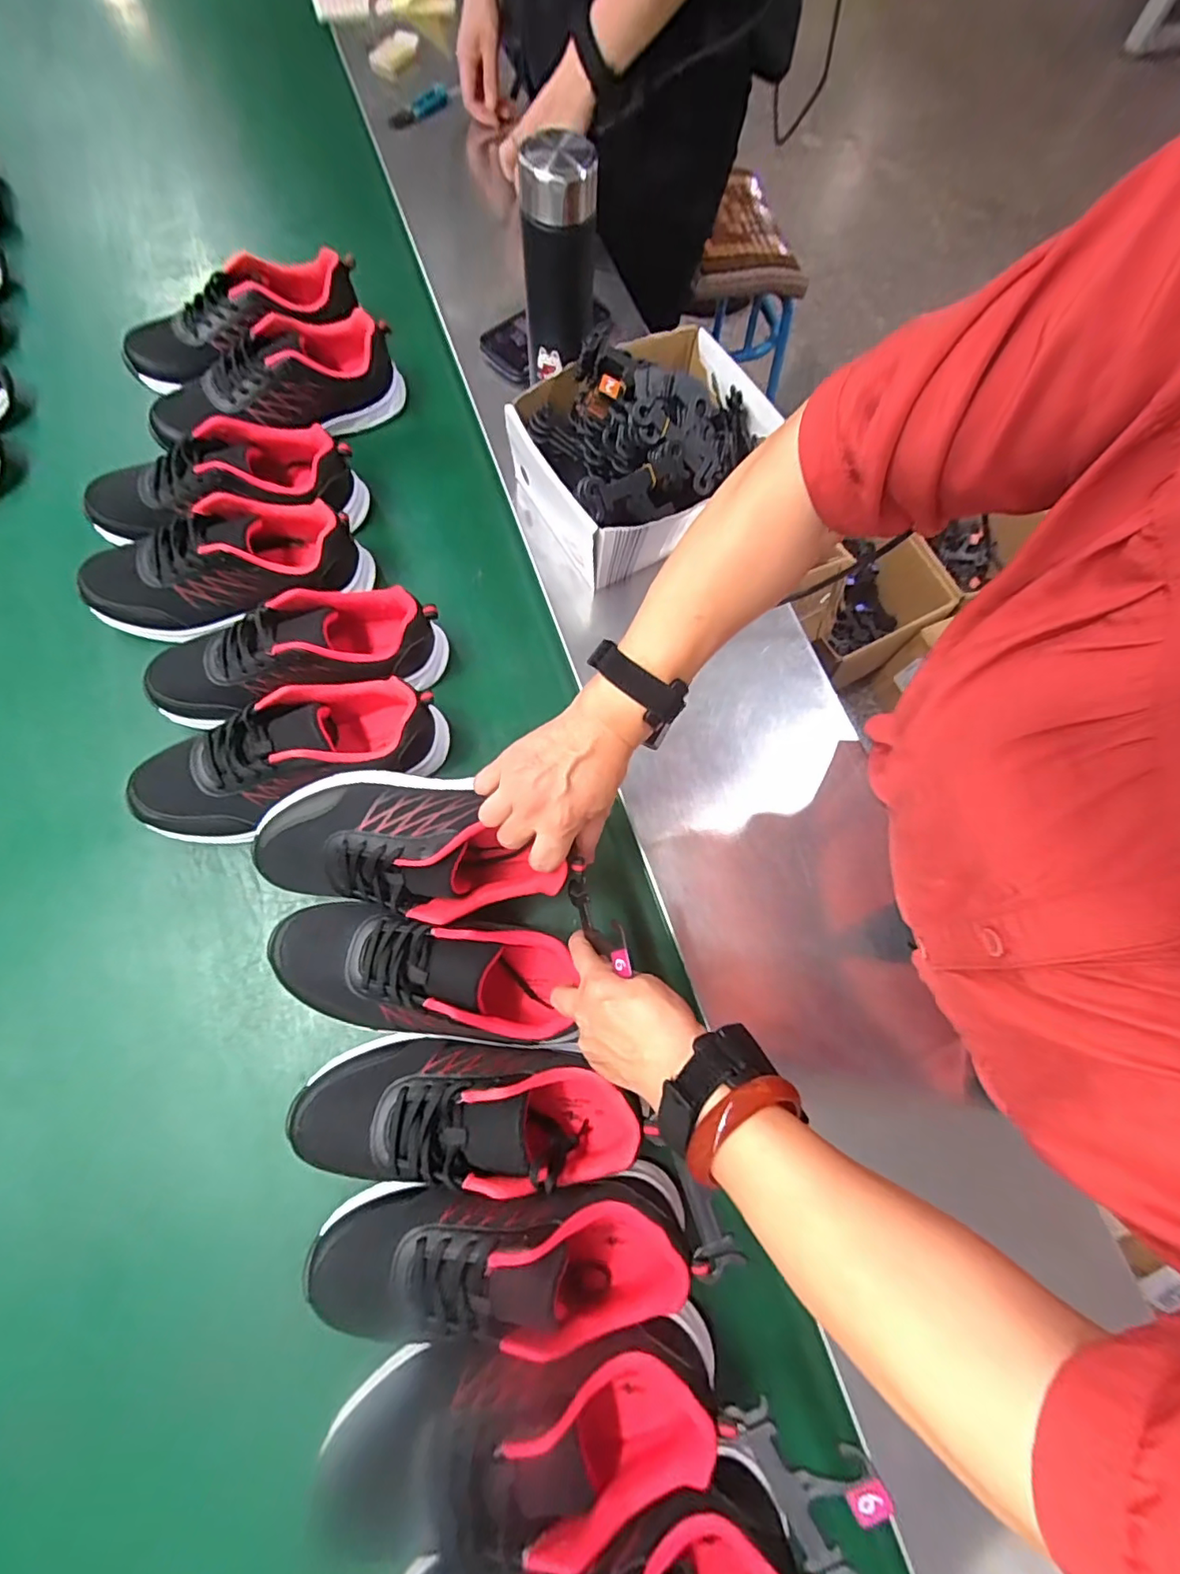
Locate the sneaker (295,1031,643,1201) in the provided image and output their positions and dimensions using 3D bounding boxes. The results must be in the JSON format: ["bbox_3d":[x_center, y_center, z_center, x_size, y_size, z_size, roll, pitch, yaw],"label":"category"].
[{"bbox_3d":[-0.092,0.240,0.425,0.253,0.083,0.087,1,76,0],"label":"sneaker"}]

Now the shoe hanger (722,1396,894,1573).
[{"bbox_3d":[0.138,0.417,0.338,0.065,0.014,0.099,-33,76,6],"label":"shoe hanger"}]

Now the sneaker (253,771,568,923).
[{"bbox_3d":[-0.141,0.044,0.447,0.239,0.082,0.107,9,72,4],"label":"sneaker"}]

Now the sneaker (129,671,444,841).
[{"bbox_3d":[-0.261,-0.027,0.497,0.258,0.082,0.095,-23,77,-6],"label":"sneaker"}]

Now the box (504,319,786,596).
[{"bbox_3d":[0.058,-0.340,0.581,0.229,0.140,0.200,-31,79,-11],"label":"box"}]

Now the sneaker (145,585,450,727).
[{"bbox_3d":[-0.271,-0.123,0.530,0.260,0.094,0.102,-7,76,-2],"label":"sneaker"}]

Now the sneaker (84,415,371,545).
[{"bbox_3d":[-0.375,-0.302,0.580,0.264,0.094,0.094,-11,72,-4],"label":"sneaker"}]

